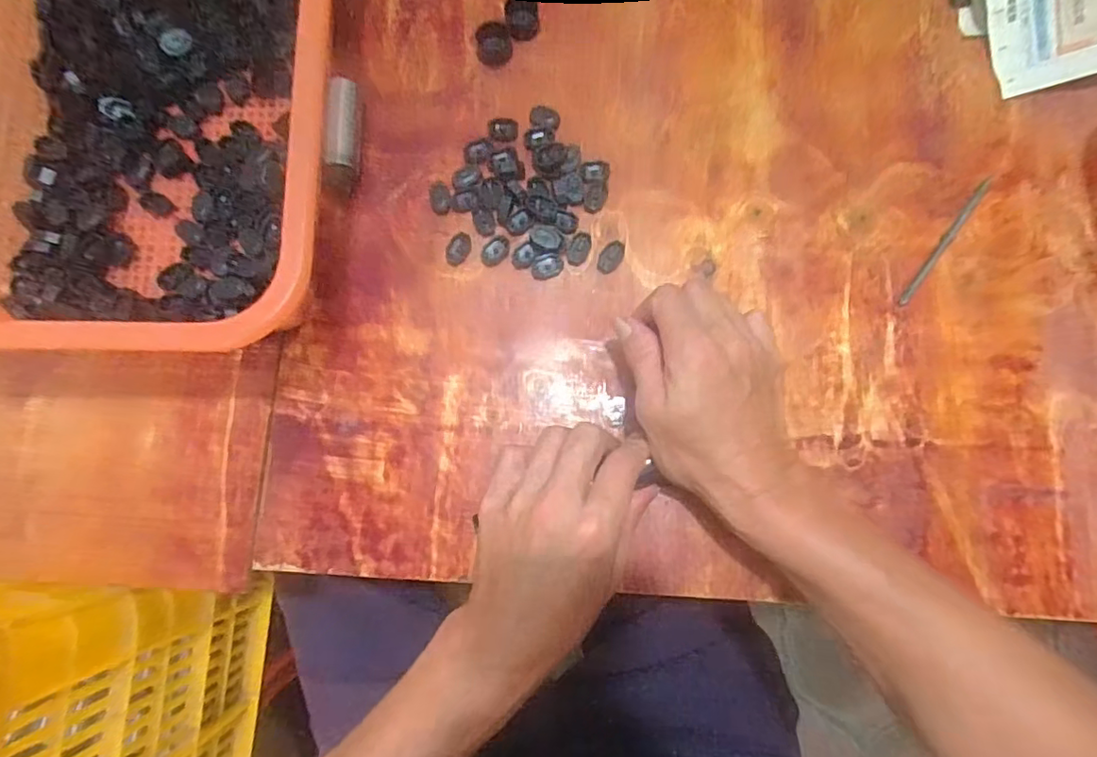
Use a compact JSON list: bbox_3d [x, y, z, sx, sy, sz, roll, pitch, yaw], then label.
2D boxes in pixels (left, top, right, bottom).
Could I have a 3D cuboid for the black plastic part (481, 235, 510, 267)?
[{"bbox_3d":[-0.037,-0.088,0.386,0.016,0.004,0.023,39,83,7],"label":"black plastic part"}]

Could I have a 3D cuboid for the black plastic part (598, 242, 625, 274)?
[{"bbox_3d":[0.043,-0.084,0.385,0.014,0.004,0.024,32,82,6],"label":"black plastic part"}]

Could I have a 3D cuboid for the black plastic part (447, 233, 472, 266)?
[{"bbox_3d":[-0.063,-0.090,0.388,0.015,0.004,0.024,27,82,5],"label":"black plastic part"}]

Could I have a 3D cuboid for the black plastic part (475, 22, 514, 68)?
[{"bbox_3d":[-0.039,-0.244,0.411,0.026,0.009,0.031,-4,80,0],"label":"black plastic part"}]

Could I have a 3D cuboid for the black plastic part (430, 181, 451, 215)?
[{"bbox_3d":[-0.076,-0.127,0.395,0.015,0.004,0.024,-10,80,-1],"label":"black plastic part"}]

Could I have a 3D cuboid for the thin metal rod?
[{"bbox_3d":[0.269,-0.093,0.378,0.006,0.004,0.110,37,83,6],"label":"thin metal rod"}]

